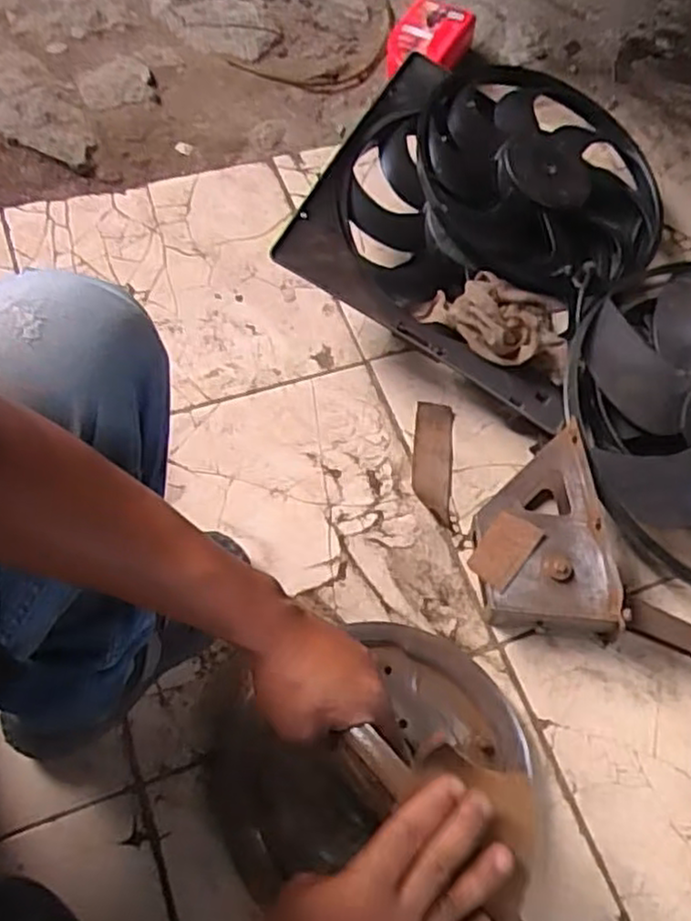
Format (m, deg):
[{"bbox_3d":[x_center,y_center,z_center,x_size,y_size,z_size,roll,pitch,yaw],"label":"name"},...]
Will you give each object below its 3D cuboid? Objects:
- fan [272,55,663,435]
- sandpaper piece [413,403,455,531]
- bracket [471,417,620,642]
[{"bbox_3d":[0.204,-0.350,0.980,0.423,0.113,0.524,24,63,6],"label":"fan"},{"bbox_3d":[0.111,0.002,0.909,0.049,0.009,0.162,5,64,2],"label":"sandpaper piece"},{"bbox_3d":[0.218,0.091,0.833,0.150,0.080,0.231,-6,63,-6],"label":"bracket"}]

